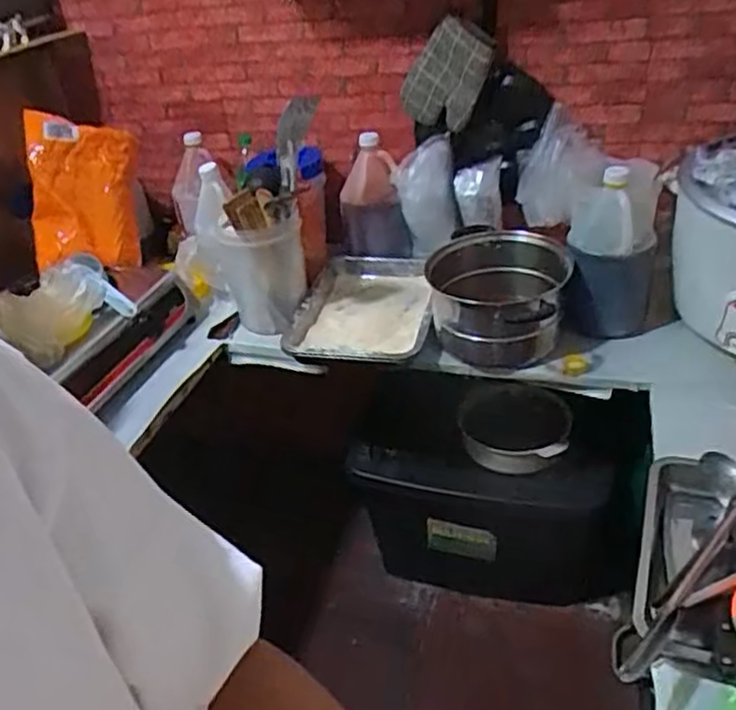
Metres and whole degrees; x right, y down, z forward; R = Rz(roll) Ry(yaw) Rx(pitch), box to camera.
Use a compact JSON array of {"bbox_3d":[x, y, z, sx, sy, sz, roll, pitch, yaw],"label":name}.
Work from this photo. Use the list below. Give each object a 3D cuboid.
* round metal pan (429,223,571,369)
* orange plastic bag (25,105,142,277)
[{"bbox_3d":[0.233,-0.094,1.305,0.235,0.180,0.262,6,35,20],"label":"round metal pan"},{"bbox_3d":[-0.585,-0.328,1.489,0.199,0.306,0.069,-5,-4,-32],"label":"orange plastic bag"}]

